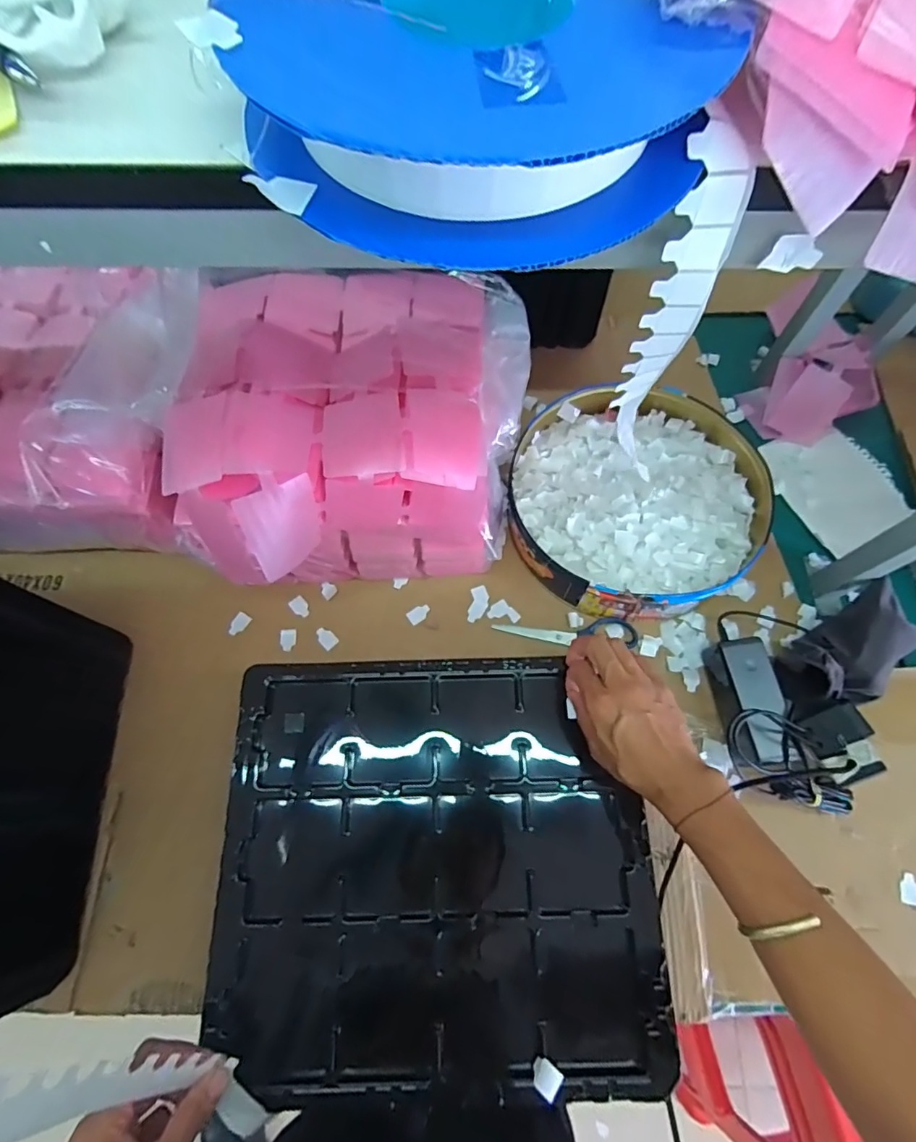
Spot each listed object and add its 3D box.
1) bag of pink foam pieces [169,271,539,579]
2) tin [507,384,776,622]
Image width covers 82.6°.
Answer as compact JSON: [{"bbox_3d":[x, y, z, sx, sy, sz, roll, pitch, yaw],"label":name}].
[{"bbox_3d":[-0.102,-0.159,0.603,0.327,0.231,0.366,8,69,3],"label":"bag of pink foam pieces"},{"bbox_3d":[0.221,-0.089,0.653,0.301,0.068,0.297,0,69,0],"label":"tin"}]

